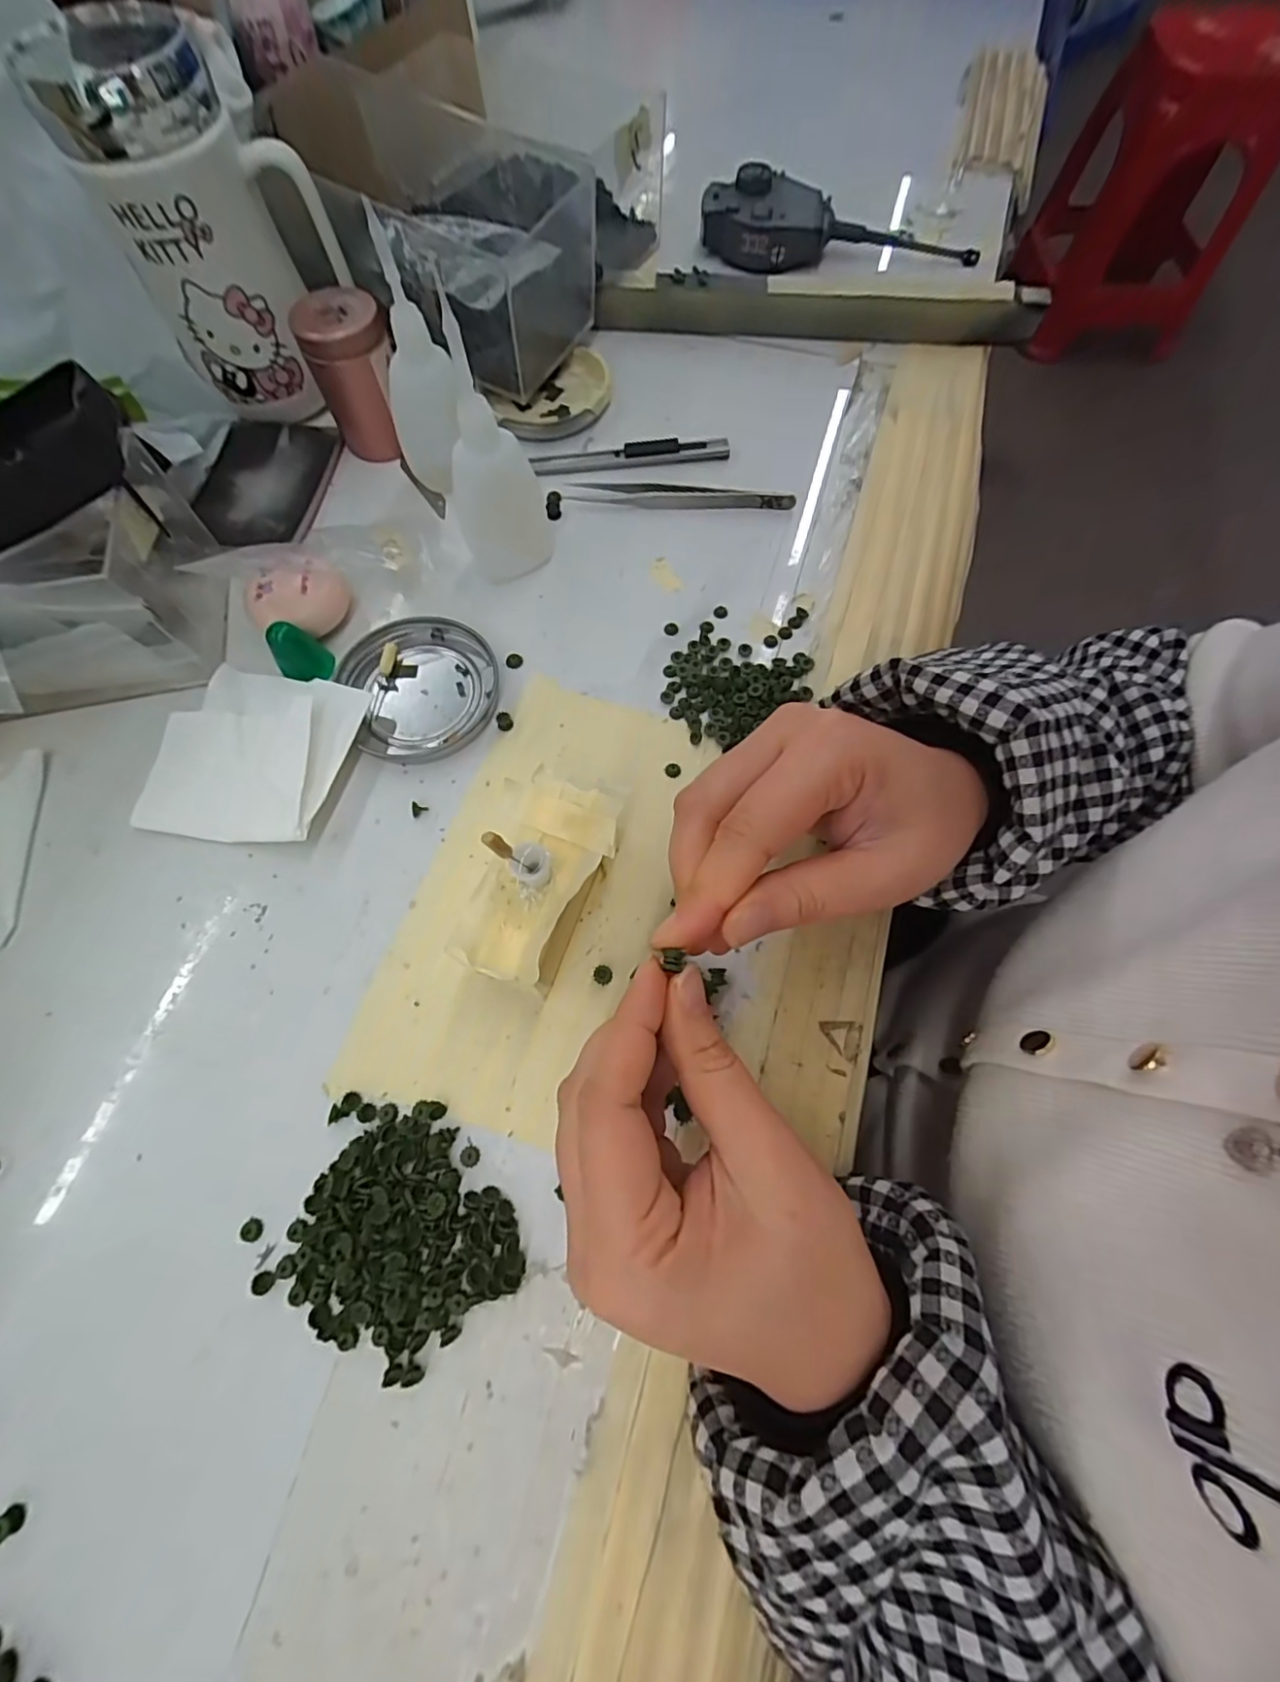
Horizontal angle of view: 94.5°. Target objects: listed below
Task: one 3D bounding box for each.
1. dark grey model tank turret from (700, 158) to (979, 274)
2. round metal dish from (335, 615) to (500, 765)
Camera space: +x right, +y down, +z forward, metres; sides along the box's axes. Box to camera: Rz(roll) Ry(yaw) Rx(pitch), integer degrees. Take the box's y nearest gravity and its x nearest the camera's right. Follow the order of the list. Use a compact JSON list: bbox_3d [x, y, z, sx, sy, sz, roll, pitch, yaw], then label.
[{"bbox_3d":[0.136,-0.422,0.400,0.185,0.031,0.050,0,70,1],"label":"dark grey model tank turret"},{"bbox_3d":[-0.108,-0.078,0.292,0.072,0.008,0.082,-25,71,-8],"label":"round metal dish"}]

